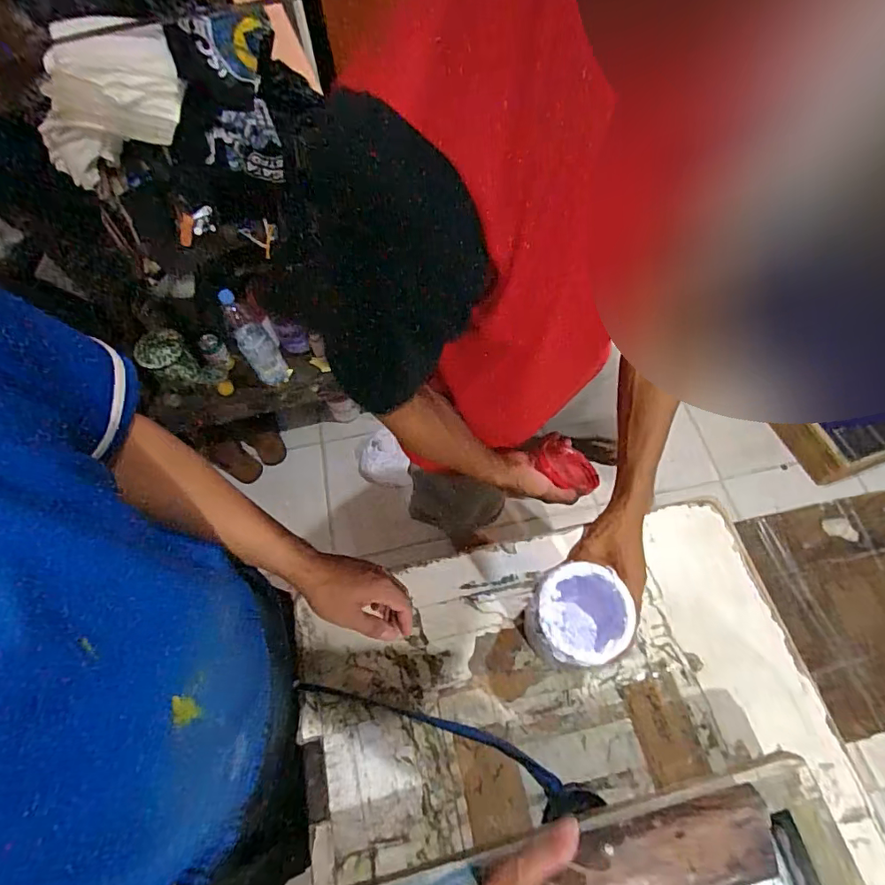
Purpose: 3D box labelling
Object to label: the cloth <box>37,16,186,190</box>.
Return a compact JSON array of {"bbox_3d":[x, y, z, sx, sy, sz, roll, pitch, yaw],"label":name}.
[{"bbox_3d":[-0.617,-0.632,0.920,0.274,0.182,0.135,-21,64,-9],"label":"cloth"}]

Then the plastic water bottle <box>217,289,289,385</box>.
[{"bbox_3d":[-0.496,-0.268,1.315,0.088,0.303,0.082,-31,66,-13],"label":"plastic water bottle"}]

